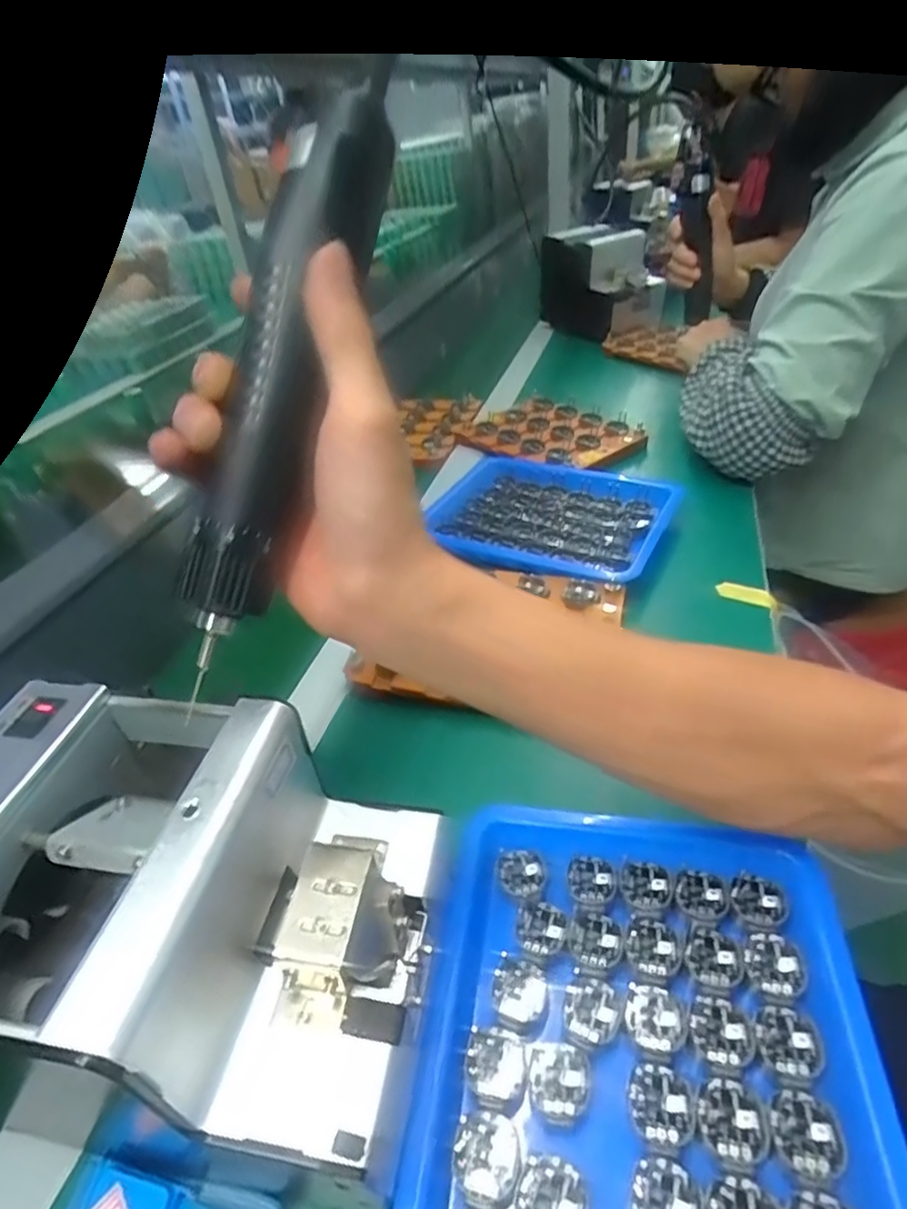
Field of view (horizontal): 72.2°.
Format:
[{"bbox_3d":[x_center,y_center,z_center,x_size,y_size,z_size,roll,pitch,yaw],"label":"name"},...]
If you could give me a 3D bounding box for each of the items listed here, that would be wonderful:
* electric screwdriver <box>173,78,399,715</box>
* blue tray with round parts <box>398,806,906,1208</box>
[{"bbox_3d":[-0.061,-0.084,0.230,0.030,0.209,0.031,13,-3,25],"label":"electric screwdriver"},{"bbox_3d":[0.077,0.184,0.248,0.172,0.022,0.208,1,38,11],"label":"blue tray with round parts"}]

